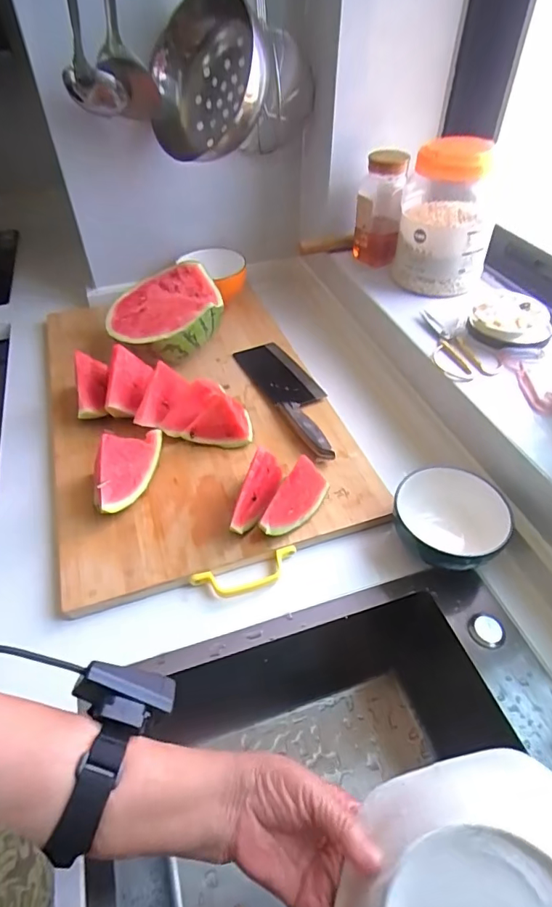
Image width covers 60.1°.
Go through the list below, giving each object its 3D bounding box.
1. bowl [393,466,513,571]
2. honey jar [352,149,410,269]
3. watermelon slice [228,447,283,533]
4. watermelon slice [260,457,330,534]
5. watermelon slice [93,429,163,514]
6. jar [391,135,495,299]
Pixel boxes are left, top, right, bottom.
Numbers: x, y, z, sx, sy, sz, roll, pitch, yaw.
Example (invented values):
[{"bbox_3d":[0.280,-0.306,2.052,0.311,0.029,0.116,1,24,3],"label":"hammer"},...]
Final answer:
[{"bbox_3d":[0.207,0.081,0.560,0.122,0.076,0.118,0,46,0],"label":"bowl"},{"bbox_3d":[0.172,-0.404,0.803,0.072,0.168,0.067,6,46,6],"label":"honey jar"},{"bbox_3d":[-0.021,0.045,0.549,0.020,0.089,0.097,18,49,16],"label":"watermelon slice"},{"bbox_3d":[0.022,0.055,0.551,0.027,0.072,0.105,29,53,25],"label":"watermelon slice"},{"bbox_3d":[-0.186,0.016,0.595,0.045,0.072,0.133,6,46,6],"label":"watermelon slice"},{"bbox_3d":[0.261,-0.363,0.732,0.133,0.192,0.147,10,47,10],"label":"jar"}]

